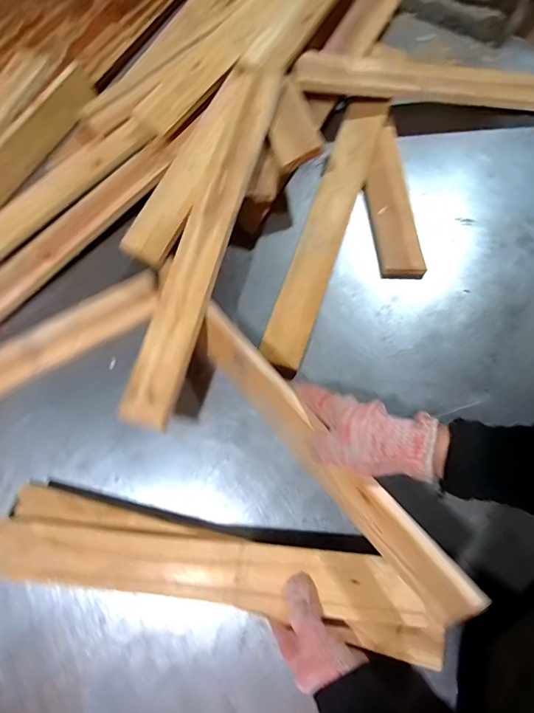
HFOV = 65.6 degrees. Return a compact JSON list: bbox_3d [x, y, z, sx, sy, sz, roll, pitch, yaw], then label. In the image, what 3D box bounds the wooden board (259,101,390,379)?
[{"bbox_3d":[0.089,-0.190,0.599,0.059,0.027,0.448,18,75,6],"label":"wooden board"}]

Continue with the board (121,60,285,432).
[{"bbox_3d":[-0.075,-0.161,0.523,0.065,0.020,0.498,15,75,5],"label":"board"}]

